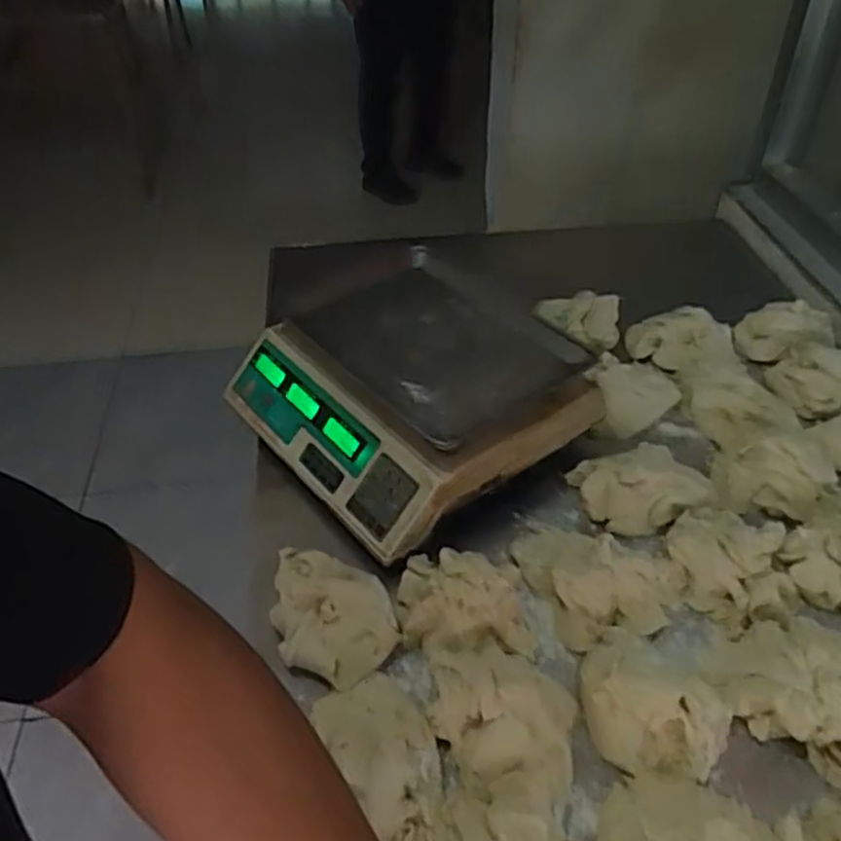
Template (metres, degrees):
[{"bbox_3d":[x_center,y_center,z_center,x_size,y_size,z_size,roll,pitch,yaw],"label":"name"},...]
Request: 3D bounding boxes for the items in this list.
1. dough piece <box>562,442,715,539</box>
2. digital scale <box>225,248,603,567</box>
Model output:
[{"bbox_3d":[0.247,0.071,0.835,0.146,0.061,0.097,-6,41,-6],"label":"dough piece"},{"bbox_3d":[-0.026,-0.060,0.899,0.314,0.110,0.376,-27,47,-27],"label":"digital scale"}]

